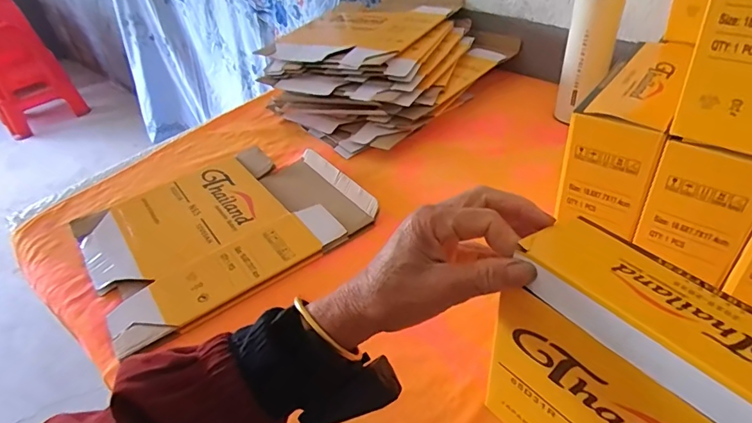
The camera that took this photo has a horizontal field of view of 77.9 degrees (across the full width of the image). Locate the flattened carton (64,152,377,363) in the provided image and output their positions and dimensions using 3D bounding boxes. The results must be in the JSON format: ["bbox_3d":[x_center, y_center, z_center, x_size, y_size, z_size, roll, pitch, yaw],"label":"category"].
[{"bbox_3d":[-0.199,0.013,0.611,0.325,0.018,0.258,-29,46,-24],"label":"flattened carton"}]

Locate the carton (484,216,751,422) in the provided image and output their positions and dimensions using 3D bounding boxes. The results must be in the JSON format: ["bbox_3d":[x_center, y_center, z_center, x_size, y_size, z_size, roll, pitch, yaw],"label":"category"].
[{"bbox_3d":[0.174,0.126,0.303,0.078,0.195,0.181,-32,47,-27],"label":"carton"}]

